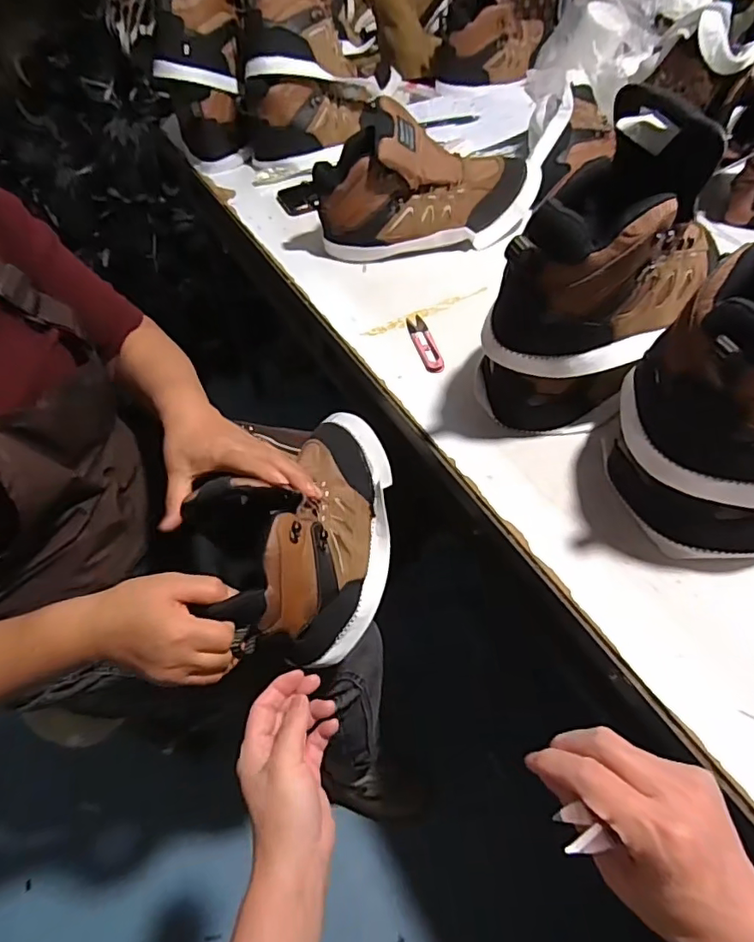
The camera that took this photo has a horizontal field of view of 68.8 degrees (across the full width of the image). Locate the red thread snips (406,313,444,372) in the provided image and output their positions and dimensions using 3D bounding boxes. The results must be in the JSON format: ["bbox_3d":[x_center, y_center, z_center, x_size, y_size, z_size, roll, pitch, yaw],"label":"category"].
[{"bbox_3d":[0.055,-0.150,0.641,0.023,0.007,0.099,-12,53,-5],"label":"red thread snips"}]

